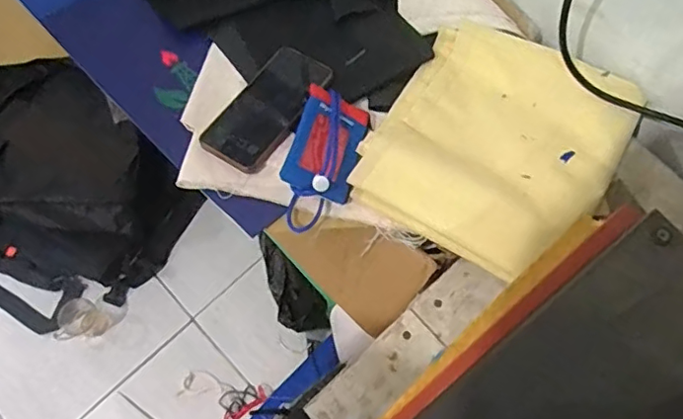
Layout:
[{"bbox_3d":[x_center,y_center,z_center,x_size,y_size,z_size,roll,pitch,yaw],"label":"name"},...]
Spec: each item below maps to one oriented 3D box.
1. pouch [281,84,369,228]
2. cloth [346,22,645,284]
[{"bbox_3d":[-0.020,-0.052,0.616,0.071,0.043,0.160,16,71,5],"label":"pouch"},{"bbox_3d":[0.172,-0.076,0.635,0.241,0.049,0.277,30,73,10],"label":"cloth"}]

